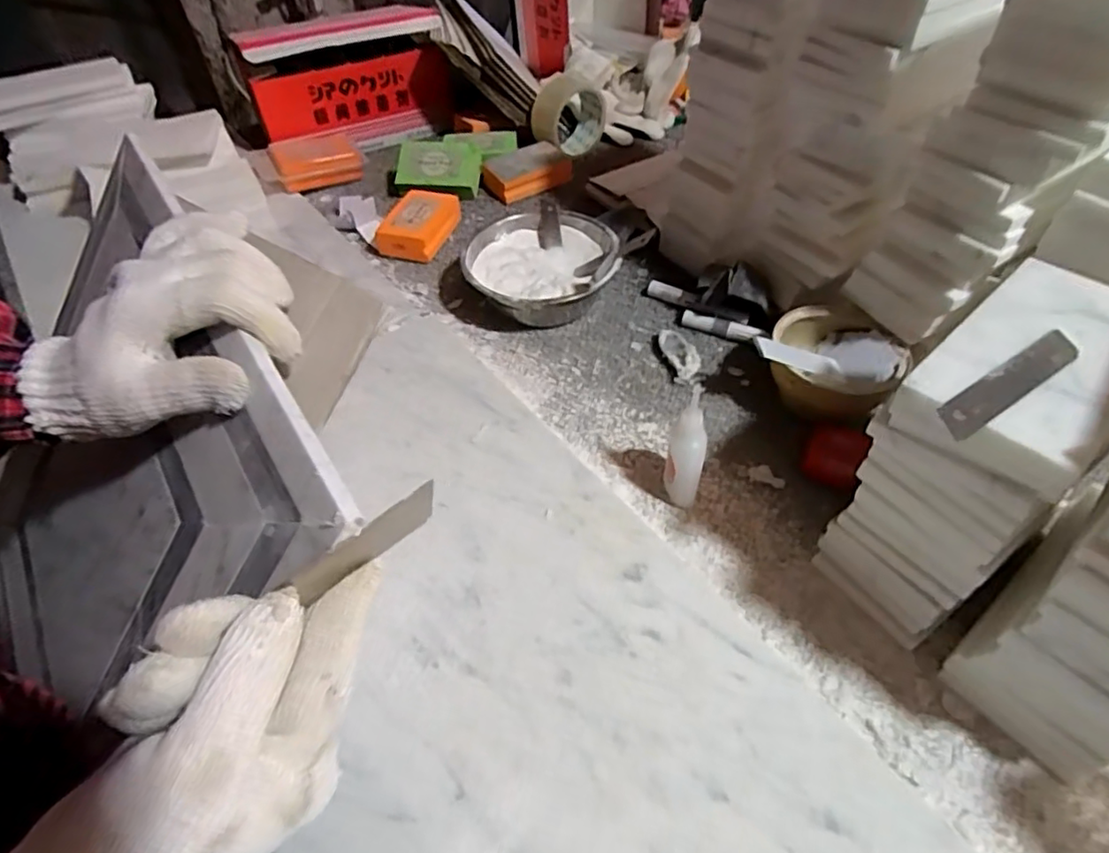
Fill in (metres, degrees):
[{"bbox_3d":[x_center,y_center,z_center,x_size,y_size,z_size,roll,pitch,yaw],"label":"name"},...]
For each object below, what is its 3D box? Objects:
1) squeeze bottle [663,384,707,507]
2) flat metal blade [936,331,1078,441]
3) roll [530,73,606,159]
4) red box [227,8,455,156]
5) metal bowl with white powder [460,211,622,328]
[{"bbox_3d":[0.090,0.017,0.409,0.024,0.093,0.017,24,55,21],"label":"squeeze bottle"},{"bbox_3d":[0.211,-0.021,0.280,0.098,0.004,0.017,-27,55,-21],"label":"flat metal blade"},{"bbox_3d":[0.016,-0.390,0.769,0.089,0.089,0.048,-31,55,-23],"label":"roll"},{"bbox_3d":[-0.264,-0.446,0.783,0.238,0.135,0.099,-21,52,-15],"label":"red box"},{"bbox_3d":[-0.012,-0.147,0.586,0.138,0.061,0.133,-1,50,1],"label":"metal bowl with white powder"}]

